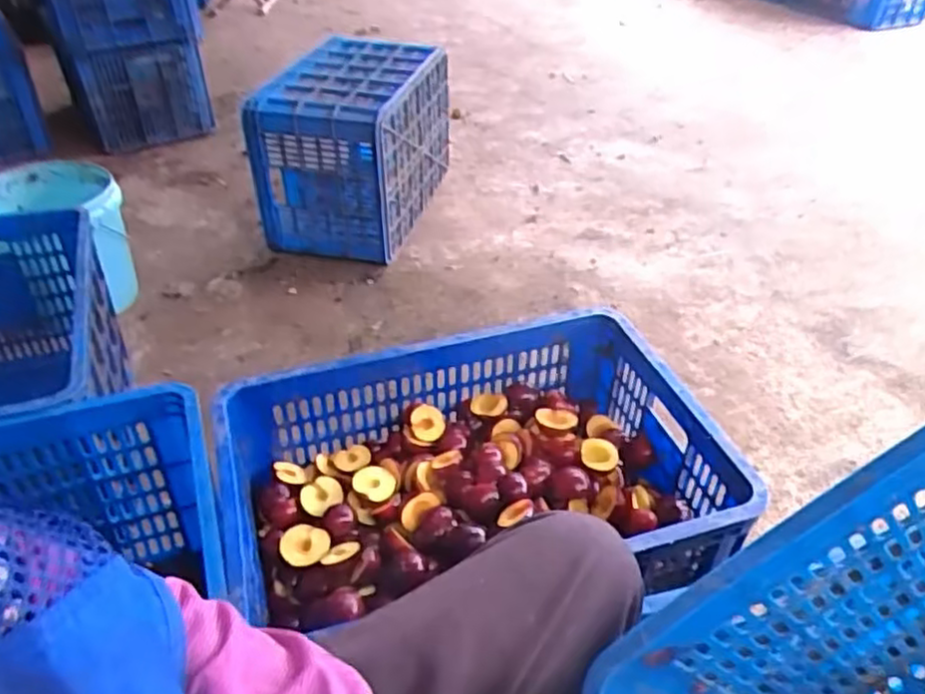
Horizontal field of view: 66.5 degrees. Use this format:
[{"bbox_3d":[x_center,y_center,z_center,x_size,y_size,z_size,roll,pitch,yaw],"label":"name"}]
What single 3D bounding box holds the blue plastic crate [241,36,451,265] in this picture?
[{"bbox_3d":[-0.265,-0.483,1.714,0.340,0.347,0.502,9,40,13],"label":"blue plastic crate"}]

